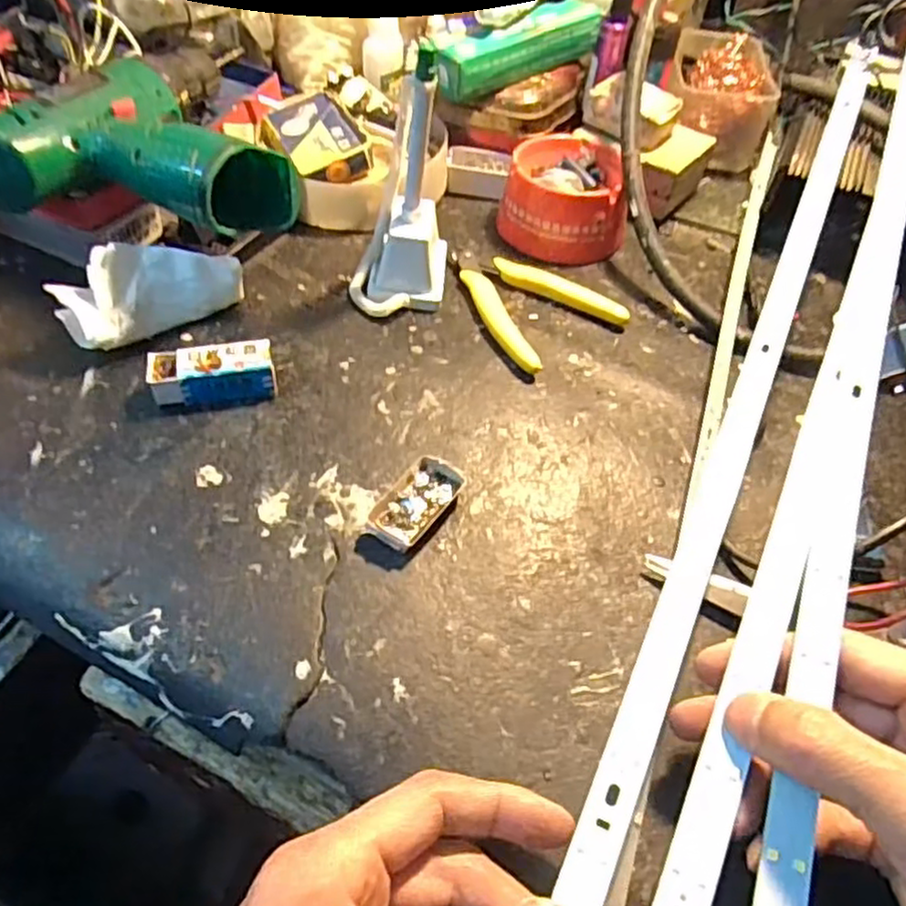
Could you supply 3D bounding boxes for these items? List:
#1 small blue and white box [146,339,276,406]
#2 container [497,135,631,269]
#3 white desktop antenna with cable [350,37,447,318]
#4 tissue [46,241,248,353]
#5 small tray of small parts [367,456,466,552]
[{"bbox_3d":[-0.123,-0.040,0.359,0.060,0.020,0.026,-6,53,-9],"label":"small blue and white box"},{"bbox_3d":[0.077,-0.174,0.468,0.081,0.046,0.084,13,53,5],"label":"container"},{"bbox_3d":[-0.029,-0.142,0.380,0.055,0.126,0.060,5,52,-1],"label":"white desktop antenna with cable"},{"bbox_3d":[-0.164,-0.088,0.379,0.092,0.042,0.032,-31,61,-25],"label":"tissue"},{"bbox_3d":[-0.017,0.024,0.325,0.026,0.010,0.050,29,56,16],"label":"small tray of small parts"}]

